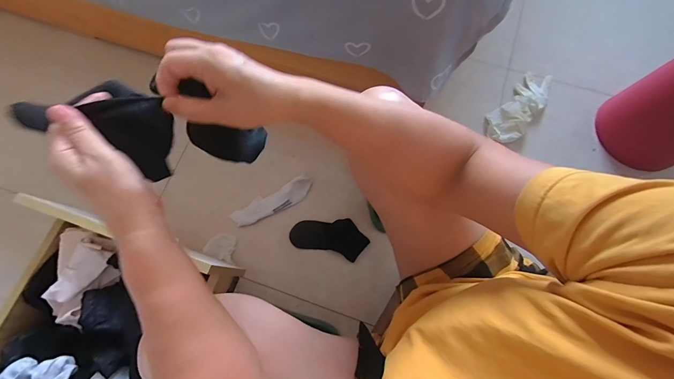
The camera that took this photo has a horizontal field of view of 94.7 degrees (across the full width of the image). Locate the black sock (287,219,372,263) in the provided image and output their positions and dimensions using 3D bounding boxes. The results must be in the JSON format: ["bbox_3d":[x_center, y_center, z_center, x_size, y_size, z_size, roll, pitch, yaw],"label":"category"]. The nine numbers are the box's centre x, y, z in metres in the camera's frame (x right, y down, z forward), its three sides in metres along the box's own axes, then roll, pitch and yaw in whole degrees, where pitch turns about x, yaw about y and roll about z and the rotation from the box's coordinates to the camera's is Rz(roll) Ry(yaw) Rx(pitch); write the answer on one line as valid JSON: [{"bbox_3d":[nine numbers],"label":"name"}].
[{"bbox_3d":[-0.019,0.115,0.785,0.188,0.007,0.095,14,74,6],"label":"black sock"}]

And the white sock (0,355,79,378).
[{"bbox_3d":[-0.518,0.322,0.536,0.129,0.039,0.060,4,74,3],"label":"white sock"}]

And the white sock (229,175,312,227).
[{"bbox_3d":[-0.162,0.034,0.798,0.213,0.022,0.057,-30,75,-7],"label":"white sock"}]

